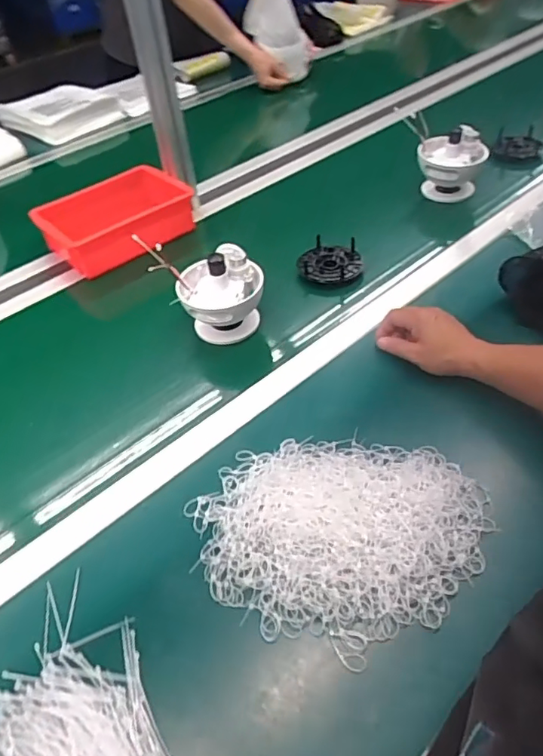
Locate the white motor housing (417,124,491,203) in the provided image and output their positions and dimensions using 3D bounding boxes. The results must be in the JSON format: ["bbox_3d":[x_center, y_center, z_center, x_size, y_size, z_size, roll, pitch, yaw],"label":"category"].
[{"bbox_3d":[0.331,-0.396,1.000,0.117,0.111,0.133,10,48,16],"label":"white motor housing"}]

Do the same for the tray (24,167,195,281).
[{"bbox_3d":[-0.271,-0.283,0.964,0.243,0.075,0.167,-35,52,-25],"label":"tray"}]

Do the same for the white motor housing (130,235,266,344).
[{"bbox_3d":[-0.086,-0.121,0.768,0.151,0.108,0.137,-16,46,-8],"label":"white motor housing"}]

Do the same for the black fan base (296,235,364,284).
[{"bbox_3d":[0.093,-0.184,0.863,0.102,0.039,0.077,-1,58,5],"label":"black fan base"}]

